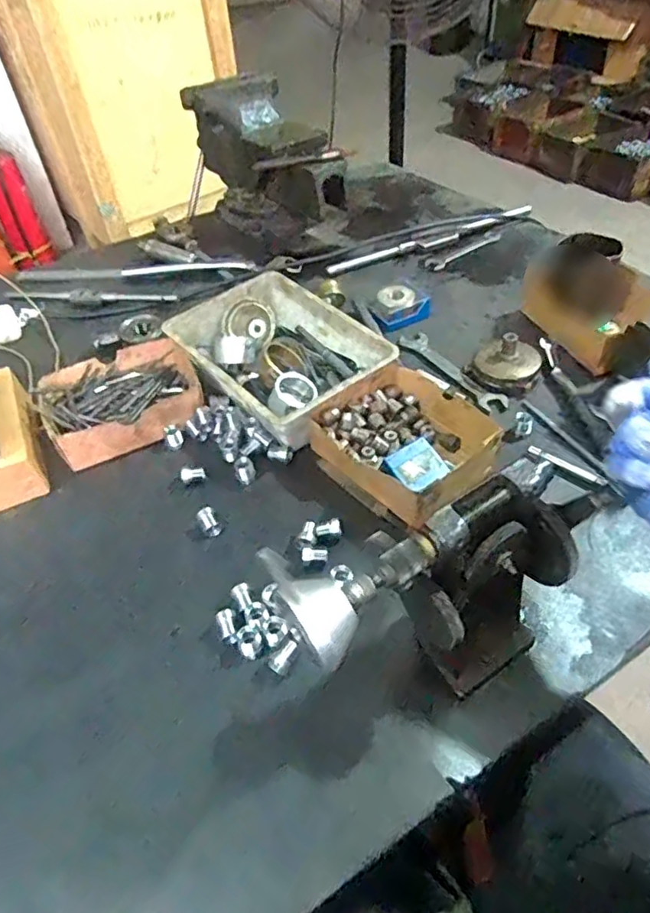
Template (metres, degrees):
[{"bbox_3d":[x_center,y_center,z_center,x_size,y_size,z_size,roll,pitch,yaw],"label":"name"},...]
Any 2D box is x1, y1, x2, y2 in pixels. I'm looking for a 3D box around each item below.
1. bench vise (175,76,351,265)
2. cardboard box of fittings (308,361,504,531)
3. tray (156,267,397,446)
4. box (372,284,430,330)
[{"bbox_3d":[-0.106,-0.480,0.970,0.227,0.180,0.302,-7,46,-1],"label":"bench vise"},{"bbox_3d":[0.085,-0.021,0.614,0.156,0.051,0.175,-36,53,-26],"label":"cardboard box of fittings"},{"bbox_3d":[-0.059,-0.119,0.703,0.168,0.073,0.243,-32,52,-23],"label":"tray"},{"bbox_3d":[0.102,-0.203,0.797,0.082,0.027,0.062,-22,48,-15],"label":"box"}]

